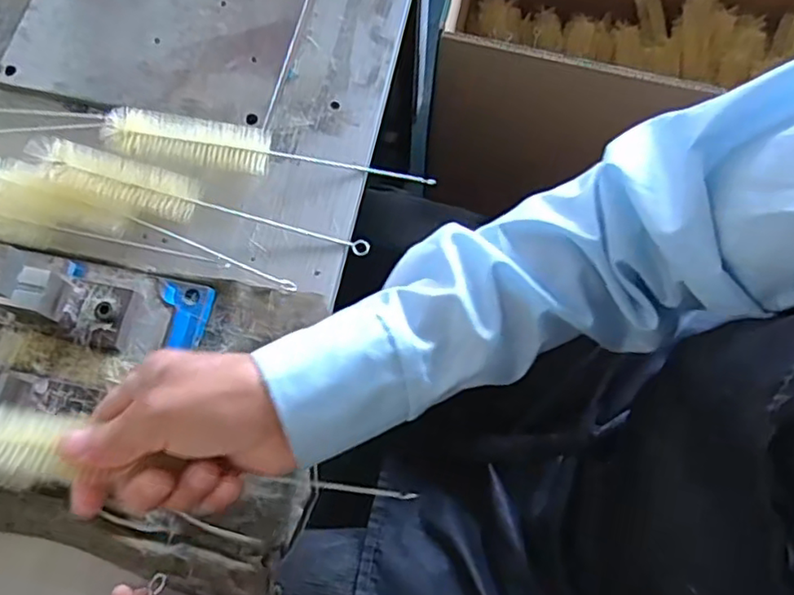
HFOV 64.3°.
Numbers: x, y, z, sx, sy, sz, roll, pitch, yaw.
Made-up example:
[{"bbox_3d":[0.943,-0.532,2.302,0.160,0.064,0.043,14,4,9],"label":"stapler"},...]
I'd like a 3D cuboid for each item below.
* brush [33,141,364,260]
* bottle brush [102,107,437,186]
[{"bbox_3d":[-0.143,-0.069,0.456,0.245,0.036,0.032,14,72,4],"label":"brush"},{"bbox_3d":[-0.099,-0.110,0.473,0.243,0.027,0.035,7,71,2],"label":"bottle brush"}]

